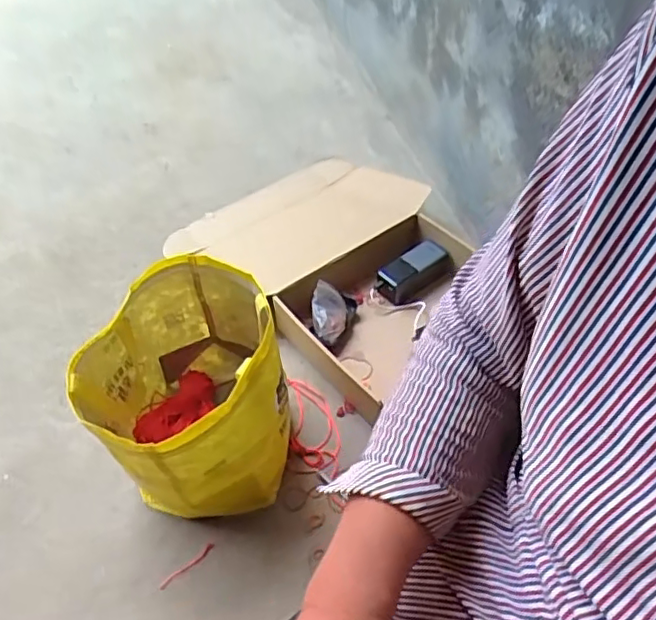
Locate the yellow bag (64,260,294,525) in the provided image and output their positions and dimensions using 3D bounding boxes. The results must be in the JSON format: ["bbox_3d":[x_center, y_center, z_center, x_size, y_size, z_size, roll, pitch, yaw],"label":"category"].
[{"bbox_3d":[-0.175,0.113,0.785,0.231,0.248,0.249,-14,49,-10],"label":"yellow bag"}]

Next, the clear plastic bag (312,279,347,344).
[{"bbox_3d":[0.002,0.004,0.965,0.054,0.052,0.086,0,49,2],"label":"clear plastic bag"}]

